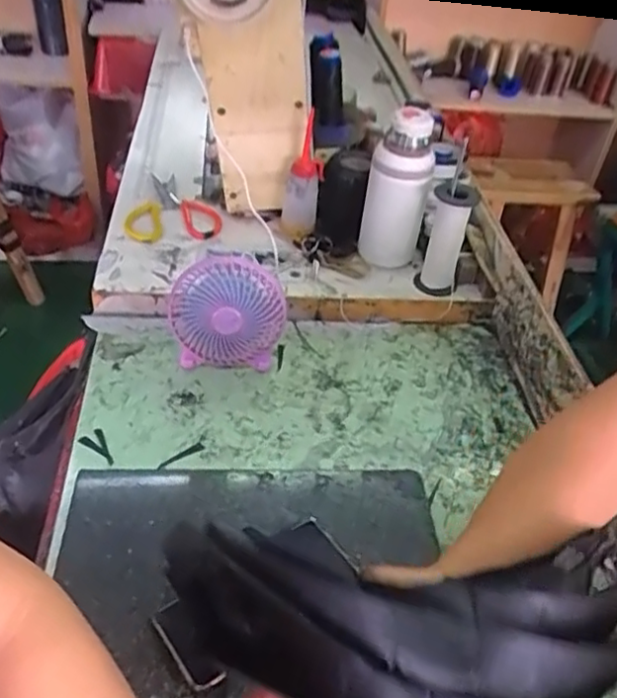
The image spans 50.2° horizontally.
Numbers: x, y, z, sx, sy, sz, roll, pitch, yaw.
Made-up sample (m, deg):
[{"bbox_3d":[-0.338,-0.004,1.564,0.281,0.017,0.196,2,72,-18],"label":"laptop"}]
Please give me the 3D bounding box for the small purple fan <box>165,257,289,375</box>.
[{"bbox_3d":[-0.093,-0.039,0.779,0.137,0.121,0.080,-3,42,-12],"label":"small purple fan"}]

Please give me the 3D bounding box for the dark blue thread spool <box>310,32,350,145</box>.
[{"bbox_3d":[0.031,-0.390,0.989,0.059,0.170,0.049,-7,10,-16],"label":"dark blue thread spool"}]

